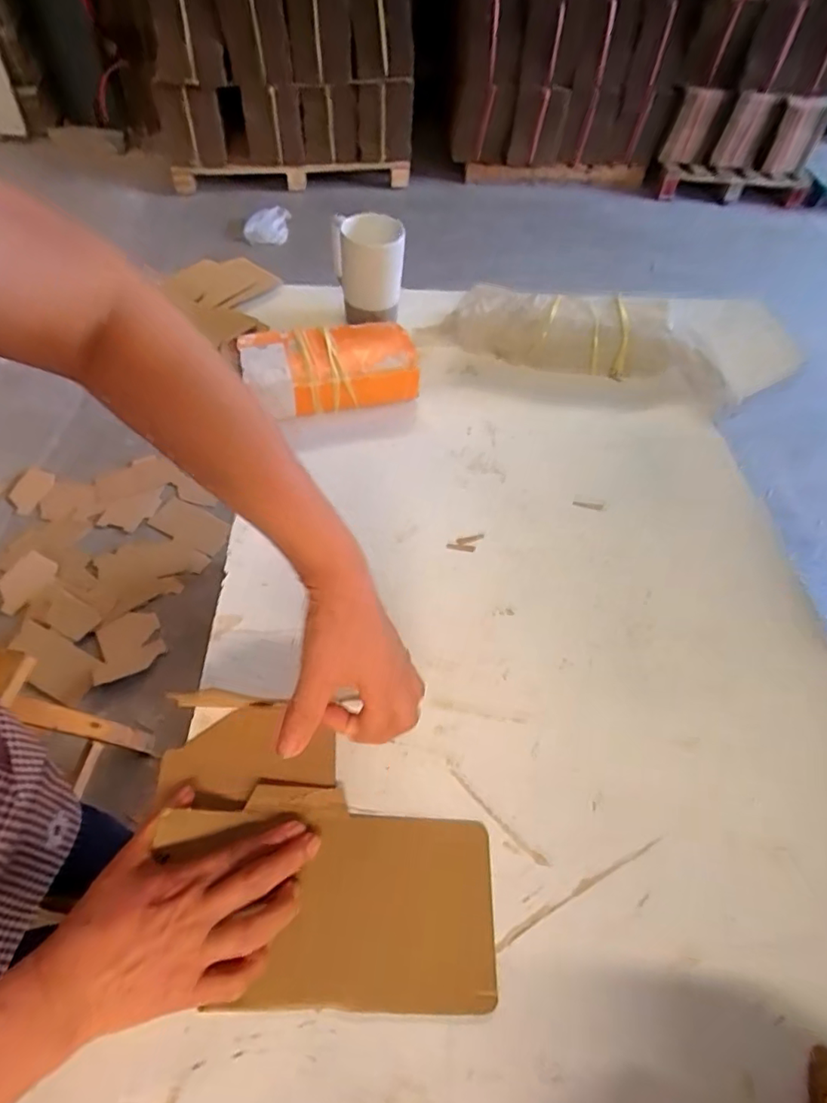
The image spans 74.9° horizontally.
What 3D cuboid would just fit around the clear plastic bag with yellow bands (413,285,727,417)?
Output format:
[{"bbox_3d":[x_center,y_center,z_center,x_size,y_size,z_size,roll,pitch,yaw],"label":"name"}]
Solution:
[{"bbox_3d":[0.237,-0.318,0.783,0.448,0.086,0.103,16,54,9],"label":"clear plastic bag with yellow bands"}]

